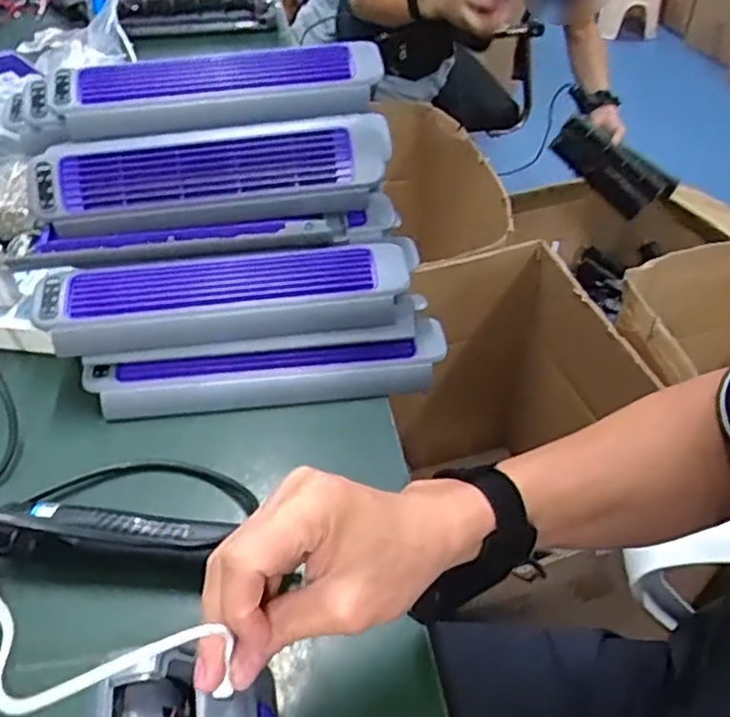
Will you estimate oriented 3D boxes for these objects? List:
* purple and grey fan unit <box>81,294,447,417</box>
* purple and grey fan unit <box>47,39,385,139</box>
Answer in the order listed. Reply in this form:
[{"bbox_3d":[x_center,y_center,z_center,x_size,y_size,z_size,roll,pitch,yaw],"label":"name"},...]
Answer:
[{"bbox_3d":[-0.078,0.005,0.591,0.298,0.044,0.068,-7,44,-6],"label":"purple and grey fan unit"},{"bbox_3d":[-0.137,-0.253,0.651,0.309,0.043,0.100,-6,44,-5],"label":"purple and grey fan unit"}]

